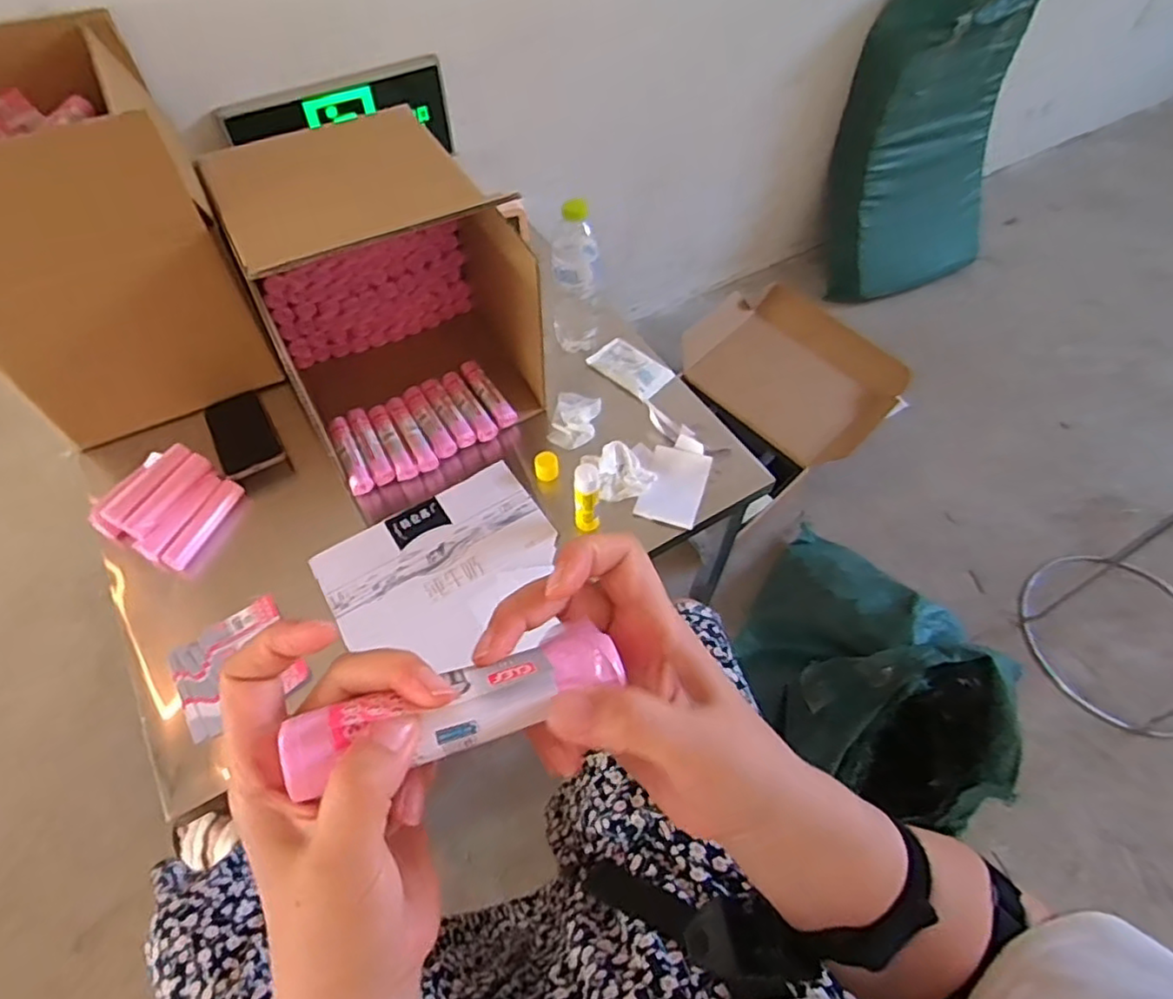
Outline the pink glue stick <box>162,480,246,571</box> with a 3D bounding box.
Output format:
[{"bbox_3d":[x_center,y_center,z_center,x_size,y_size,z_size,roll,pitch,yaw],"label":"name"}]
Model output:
[{"bbox_3d":[-0.481,0.031,0.820,0.024,0.022,0.129,19,58,12],"label":"pink glue stick"}]

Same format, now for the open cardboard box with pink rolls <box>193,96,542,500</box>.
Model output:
[{"bbox_3d":[-0.266,-0.270,0.901,0.314,0.330,0.384,-27,60,-18],"label":"open cardboard box with pink rolls"}]

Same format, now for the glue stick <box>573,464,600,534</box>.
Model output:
[{"bbox_3d":[0.000,0.001,0.796,0.032,0.120,0.027,2,56,1],"label":"glue stick"}]

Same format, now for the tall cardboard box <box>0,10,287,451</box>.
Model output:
[{"bbox_3d":[-0.637,-0.319,0.818,0.307,0.360,0.302,-28,60,-18],"label":"tall cardboard box"}]

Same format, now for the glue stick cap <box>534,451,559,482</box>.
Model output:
[{"bbox_3d":[-0.054,-0.045,0.879,0.031,0.026,0.034,0,56,-1],"label":"glue stick cap"}]

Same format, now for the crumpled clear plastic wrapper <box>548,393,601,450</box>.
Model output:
[{"bbox_3d":[-0.016,-0.118,0.936,0.064,0.028,0.094,10,56,6],"label":"crumpled clear plastic wrapper"}]

